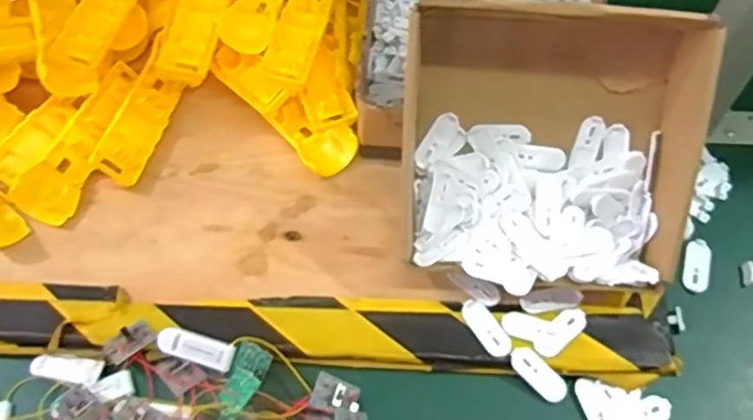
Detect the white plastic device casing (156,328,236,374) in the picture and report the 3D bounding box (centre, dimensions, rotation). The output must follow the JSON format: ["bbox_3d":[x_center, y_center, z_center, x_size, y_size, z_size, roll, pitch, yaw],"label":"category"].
[{"bbox_3d":[-0.137,0.105,0.498,0.058,0.009,0.019,13,59,6],"label":"white plastic device casing"}]

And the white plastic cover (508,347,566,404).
[{"bbox_3d":[0.125,0.126,0.504,0.050,0.007,0.020,43,66,2],"label":"white plastic cover"}]

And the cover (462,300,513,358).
[{"bbox_3d":[0.086,0.093,0.516,0.021,0.004,0.049,-27,63,-17],"label":"cover"}]

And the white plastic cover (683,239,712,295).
[{"bbox_3d":[0.276,0.048,0.563,0.023,0.004,0.051,15,60,8],"label":"white plastic cover"}]

